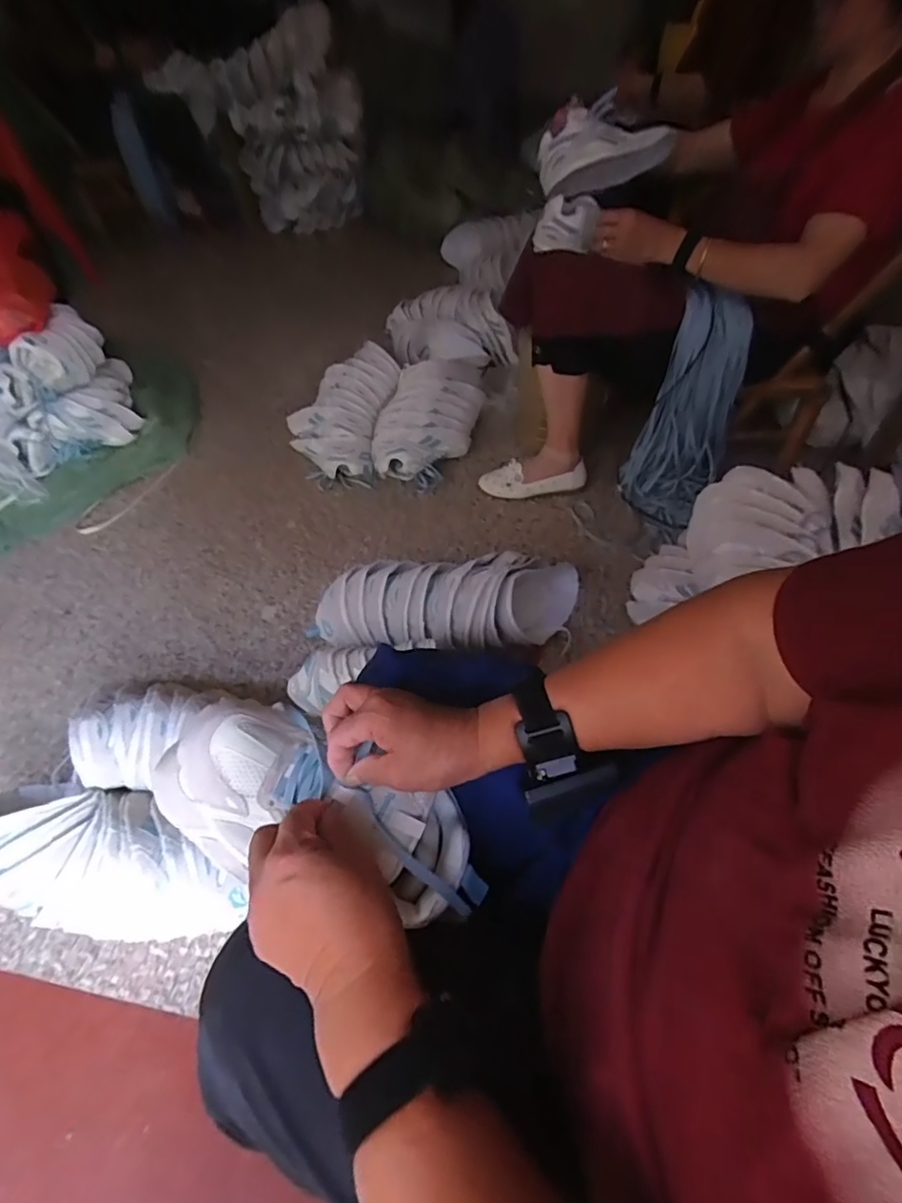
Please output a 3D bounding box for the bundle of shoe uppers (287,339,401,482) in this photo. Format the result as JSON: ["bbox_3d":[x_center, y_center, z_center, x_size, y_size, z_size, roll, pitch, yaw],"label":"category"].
[{"bbox_3d":[-0.281,-0.508,1.420,0.250,0.119,0.385,8,53,10],"label":"bundle of shoe uppers"}]

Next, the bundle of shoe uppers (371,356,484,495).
[{"bbox_3d":[-0.047,-0.475,1.407,0.221,0.151,0.397,8,53,10],"label":"bundle of shoe uppers"}]

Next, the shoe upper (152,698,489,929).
[{"bbox_3d":[-0.096,0.148,0.404,0.239,0.066,0.120,20,56,6],"label":"shoe upper"}]

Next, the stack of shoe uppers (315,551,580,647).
[{"bbox_3d":[0.006,-0.005,0.995,0.496,0.114,0.163,-7,52,-2],"label":"stack of shoe uppers"}]

